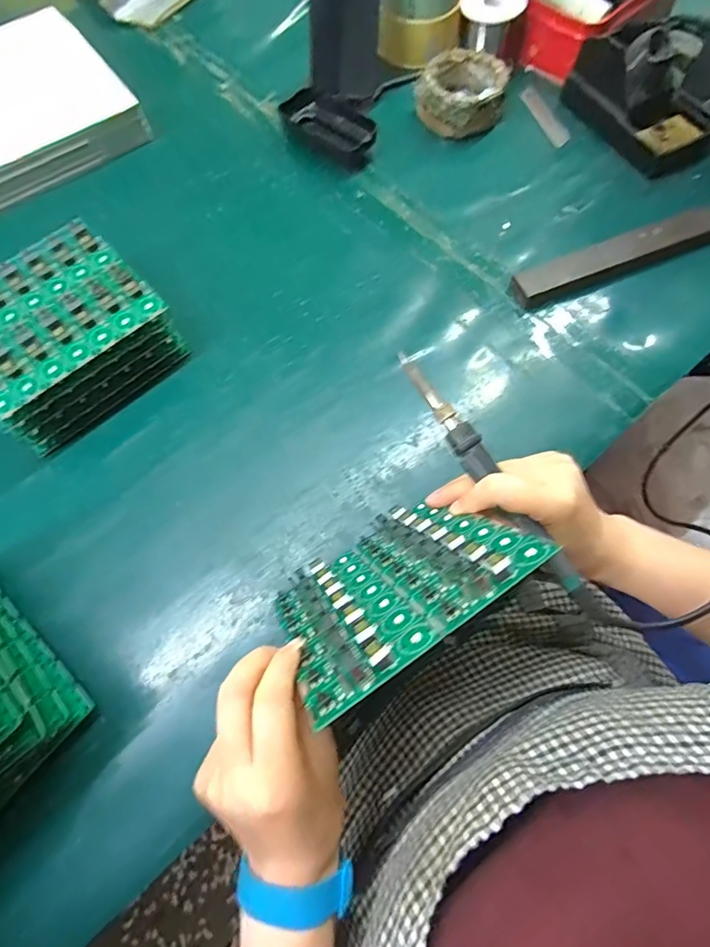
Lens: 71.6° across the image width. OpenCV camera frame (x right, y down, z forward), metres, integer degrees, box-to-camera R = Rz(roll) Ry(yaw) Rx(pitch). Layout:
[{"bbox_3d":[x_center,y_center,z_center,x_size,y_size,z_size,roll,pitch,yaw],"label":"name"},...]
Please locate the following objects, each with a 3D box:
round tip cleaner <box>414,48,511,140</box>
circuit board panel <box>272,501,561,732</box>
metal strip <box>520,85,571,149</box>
[{"bbox_3d":[0.114,-0.409,0.532,0.092,0.043,0.088,-1,68,2],"label":"round tip cleaner"},{"bbox_3d":[0.018,0.059,0.286,0.132,0.140,0.012,-33,105,-11],"label":"circuit board panel"},{"bbox_3d":[0.209,-0.392,0.542,0.020,0.009,0.099,-16,68,-4],"label":"metal strip"}]

